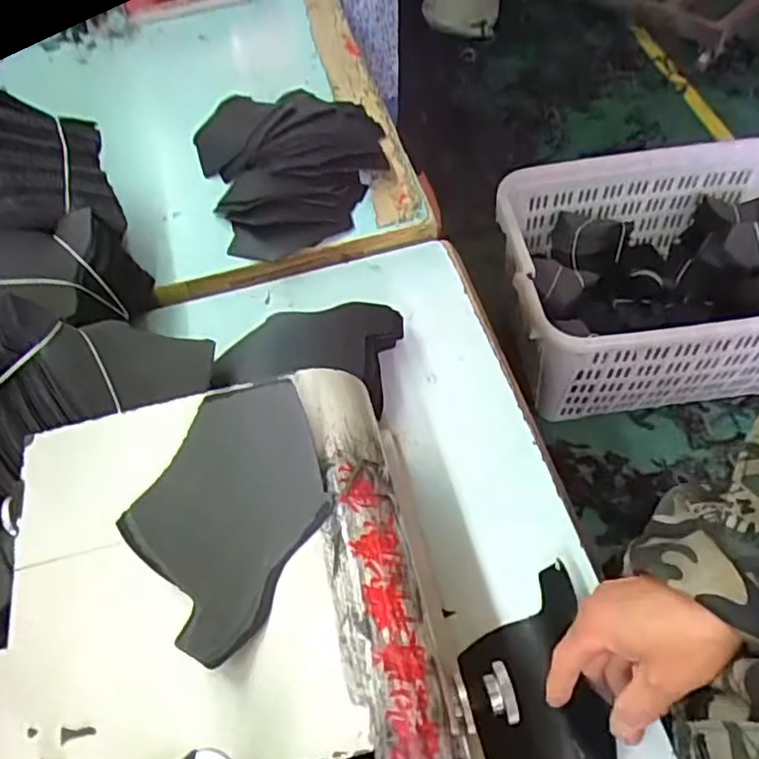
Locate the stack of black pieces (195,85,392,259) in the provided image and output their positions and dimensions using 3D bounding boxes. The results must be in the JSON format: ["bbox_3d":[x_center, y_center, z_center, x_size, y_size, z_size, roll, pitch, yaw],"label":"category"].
[{"bbox_3d":[-0.098,-0.263,0.737,0.200,0.055,0.260,-16,57,-12],"label":"stack of black pieces"}]

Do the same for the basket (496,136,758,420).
[{"bbox_3d":[0.641,-0.225,1.463,0.760,0.342,0.522,-6,56,-5],"label":"basket"}]

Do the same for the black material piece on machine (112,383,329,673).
[{"bbox_3d":[-0.085,0.070,0.361,0.093,0.036,0.140,23,58,15],"label":"black material piece on machine"}]

